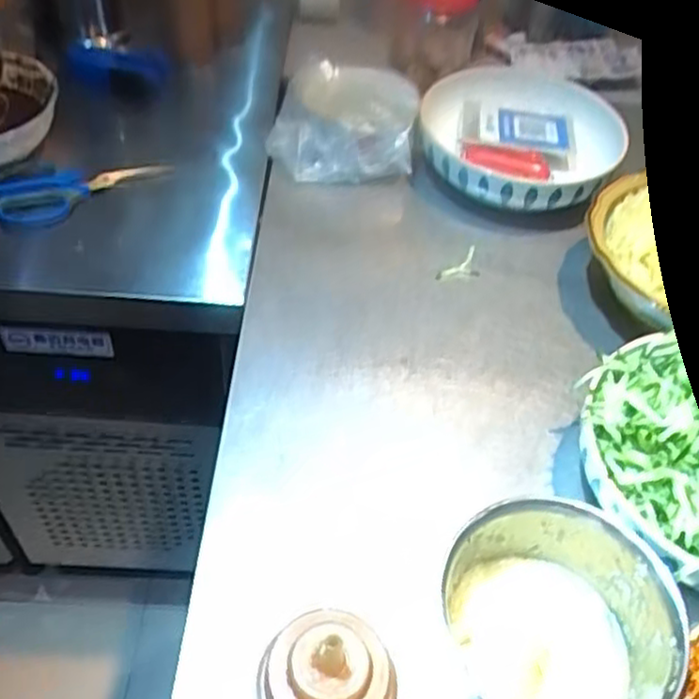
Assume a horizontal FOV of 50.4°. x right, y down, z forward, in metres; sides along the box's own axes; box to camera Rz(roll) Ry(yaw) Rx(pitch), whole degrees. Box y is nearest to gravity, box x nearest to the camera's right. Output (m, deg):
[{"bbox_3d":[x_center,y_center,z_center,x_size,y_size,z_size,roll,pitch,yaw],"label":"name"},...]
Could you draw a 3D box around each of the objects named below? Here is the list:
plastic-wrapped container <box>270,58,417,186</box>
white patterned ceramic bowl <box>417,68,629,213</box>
[{"bbox_3d":[-0.007,-0.259,0.840,0.156,0.073,0.142,3,46,-3],"label":"plastic-wrapped container"},{"bbox_3d":[0.200,-0.241,0.884,0.231,0.064,0.243,18,47,11],"label":"white patterned ceramic bowl"}]

